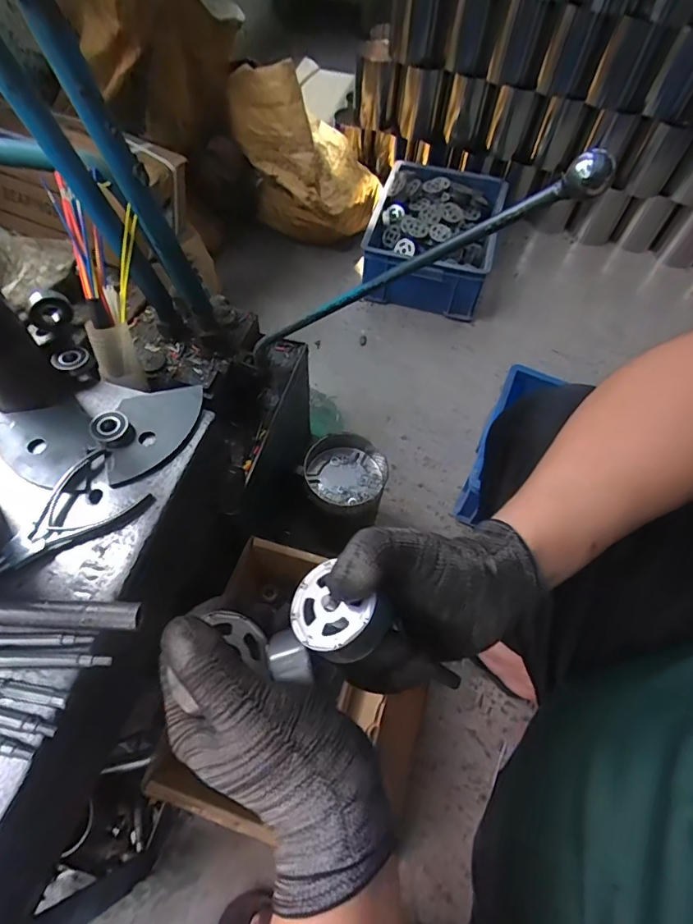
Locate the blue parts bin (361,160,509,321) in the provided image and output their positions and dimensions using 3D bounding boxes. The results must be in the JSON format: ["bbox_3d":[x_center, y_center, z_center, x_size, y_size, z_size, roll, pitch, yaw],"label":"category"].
[{"bbox_3d":[0.222,-0.576,1.228,0.301,0.160,0.426,13,60,6],"label":"blue parts bin"}]

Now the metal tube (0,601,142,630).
[{"bbox_3d":[-0.226,0.116,0.367,0.138,0.020,0.020,2,59,-1],"label":"metal tube"}]

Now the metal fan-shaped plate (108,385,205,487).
[{"bbox_3d":[-0.179,-0.028,0.459,0.079,0.009,0.098,-4,59,-5],"label":"metal fan-shaped plate"}]

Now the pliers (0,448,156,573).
[{"bbox_3d":[-0.242,0.047,0.410,0.074,0.014,0.127,40,66,20],"label":"pliers"}]

